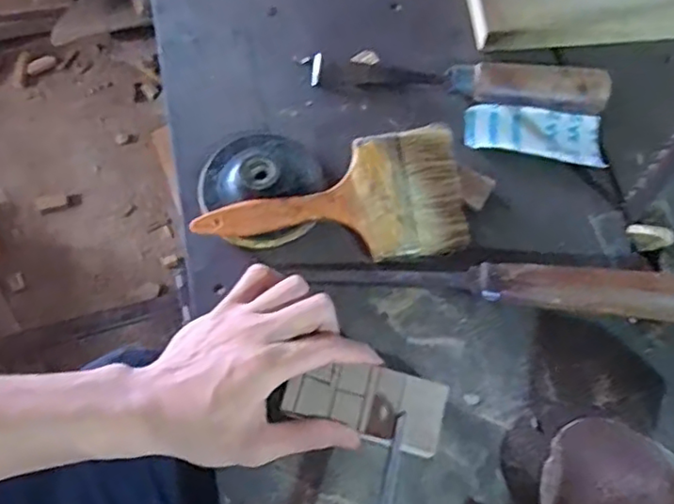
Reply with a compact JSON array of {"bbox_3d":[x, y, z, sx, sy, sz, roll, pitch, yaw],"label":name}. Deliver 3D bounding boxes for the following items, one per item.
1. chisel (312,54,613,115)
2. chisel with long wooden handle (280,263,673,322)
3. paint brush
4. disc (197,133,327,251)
[{"bbox_3d":[0.094,-0.137,0.474,0.224,0.037,0.022,9,68,3],"label":"chisel"},{"bbox_3d":[0.111,0.023,0.412,0.269,0.030,0.030,4,67,1],"label":"chisel with long wooden handle"},{"bbox_3d":[-0.001,-0.030,0.430,0.185,0.026,0.086,-12,68,-5],"label":"paint brush"},{"bbox_3d":[-0.053,-0.050,0.441,0.088,0.028,0.091,0,67,0],"label":"disc"}]

